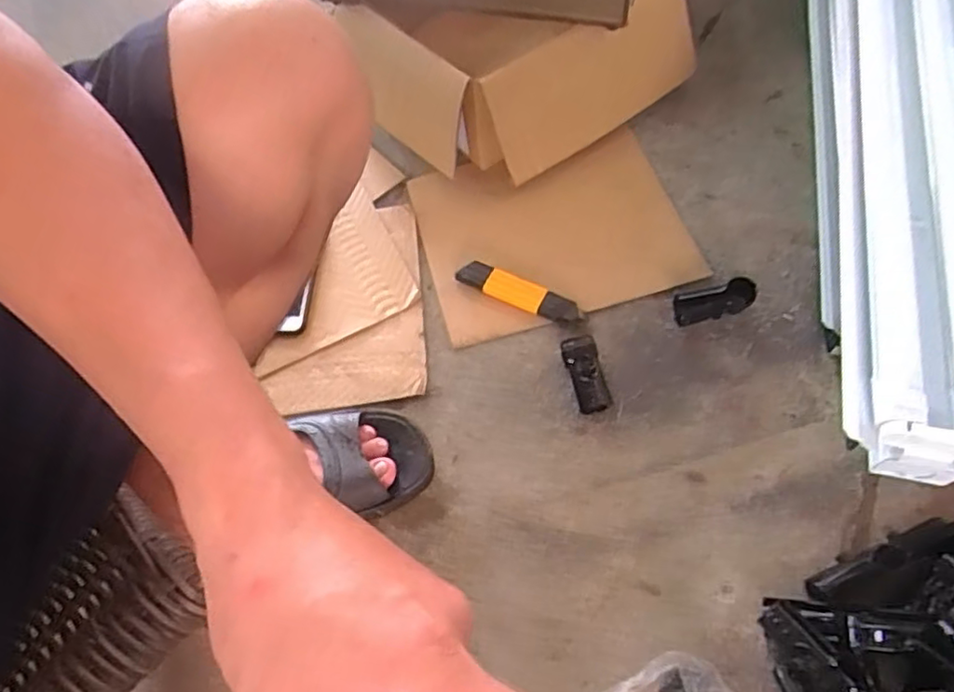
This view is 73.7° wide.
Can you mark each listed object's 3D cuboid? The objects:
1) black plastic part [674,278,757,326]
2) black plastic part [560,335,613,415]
[{"bbox_3d":[0.255,-0.046,0.686,0.085,0.030,0.033,-13,62,-5],"label":"black plastic part"},{"bbox_3d":[0.112,0.028,0.659,0.034,0.024,0.083,-11,62,-3],"label":"black plastic part"}]

